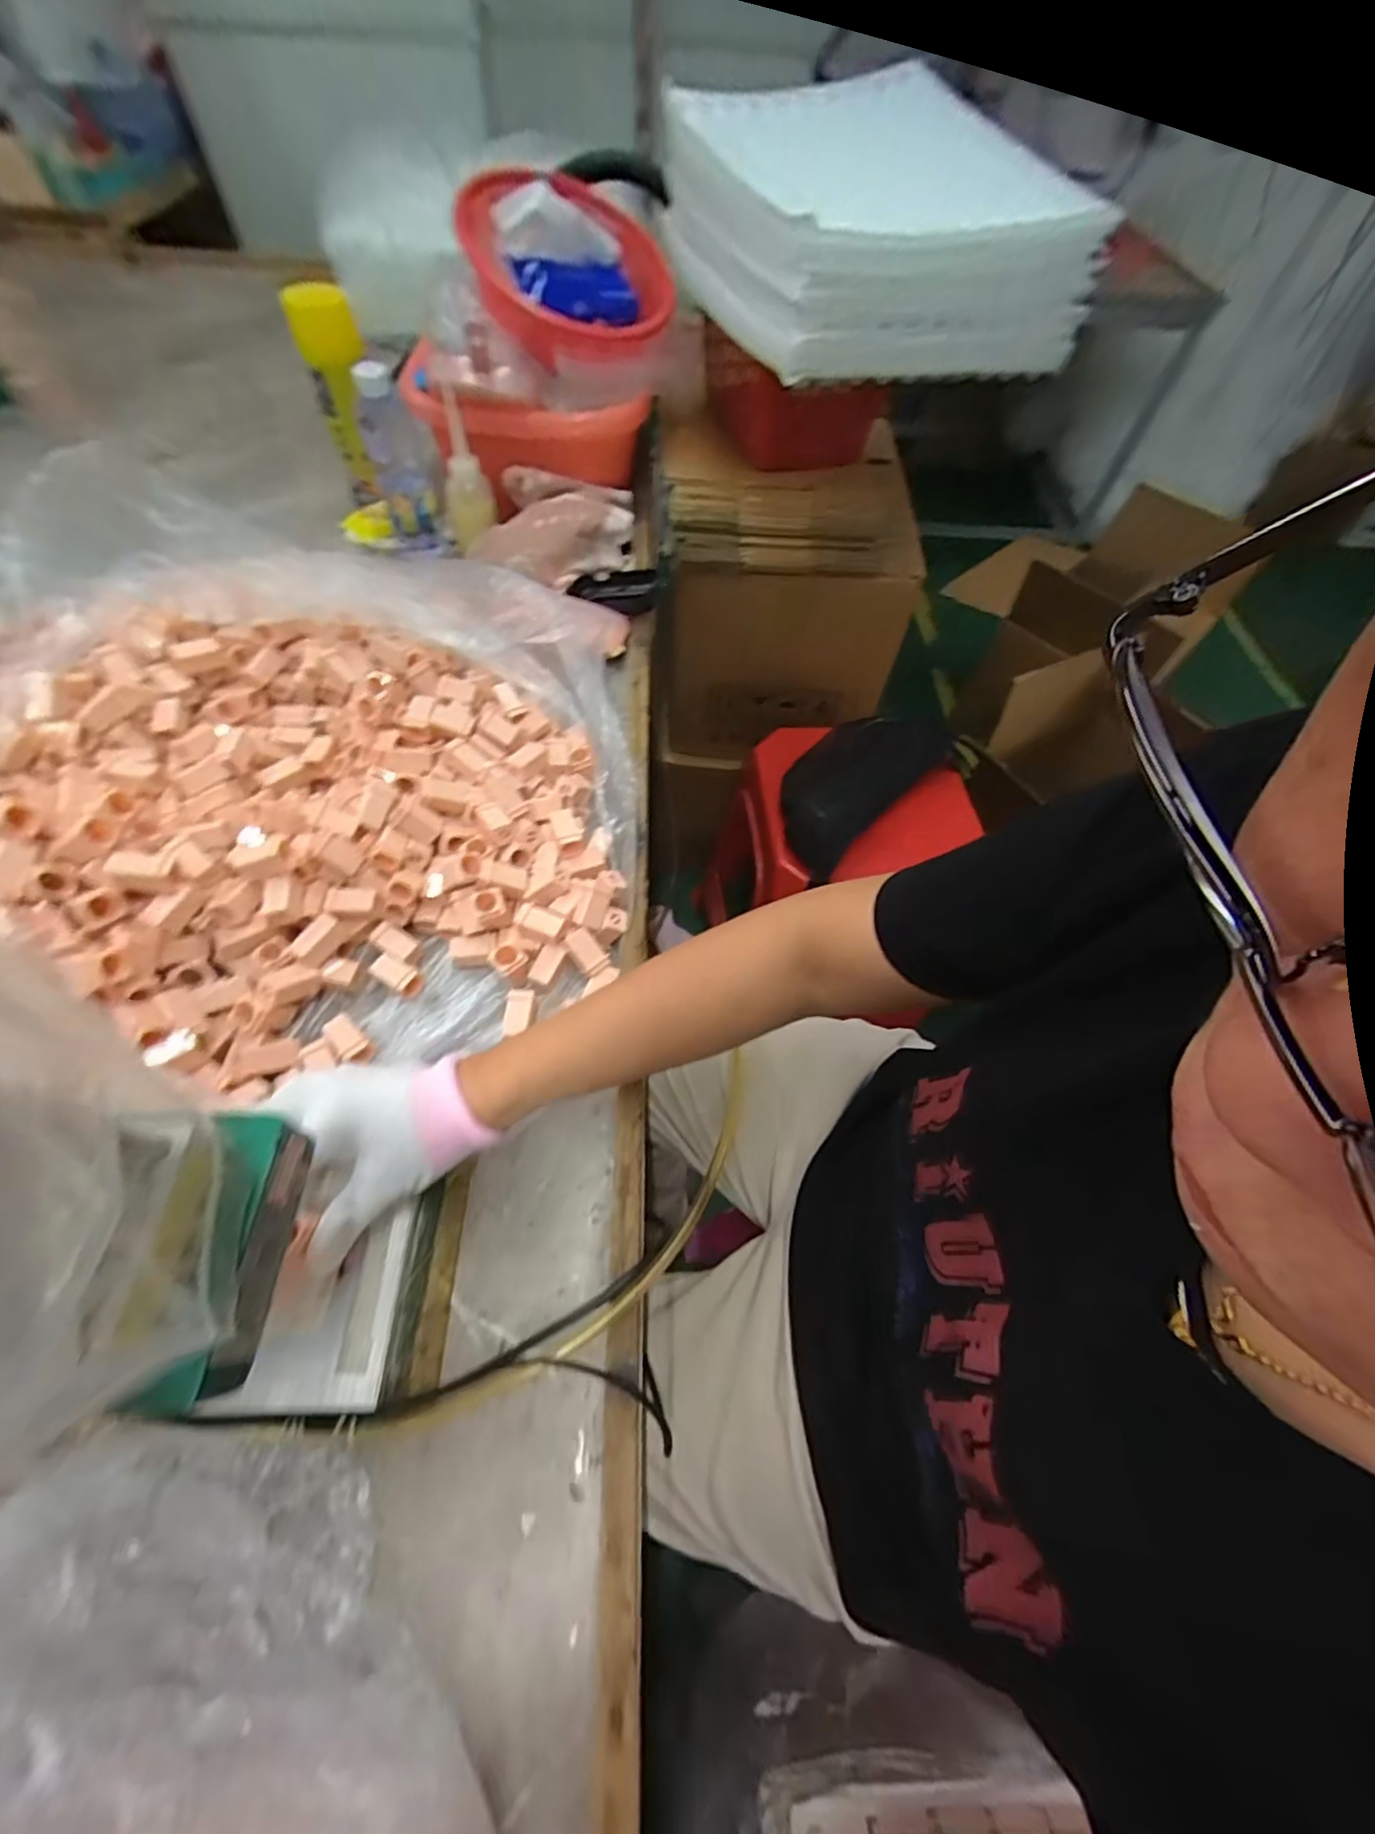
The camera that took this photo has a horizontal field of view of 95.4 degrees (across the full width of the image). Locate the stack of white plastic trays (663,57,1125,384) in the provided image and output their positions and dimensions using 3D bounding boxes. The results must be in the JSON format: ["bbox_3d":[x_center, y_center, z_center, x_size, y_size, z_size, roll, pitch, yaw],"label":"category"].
[{"bbox_3d":[0.176,-0.646,0.606,0.298,0.107,0.311,-18,64,-11],"label":"stack of white plastic trays"}]

